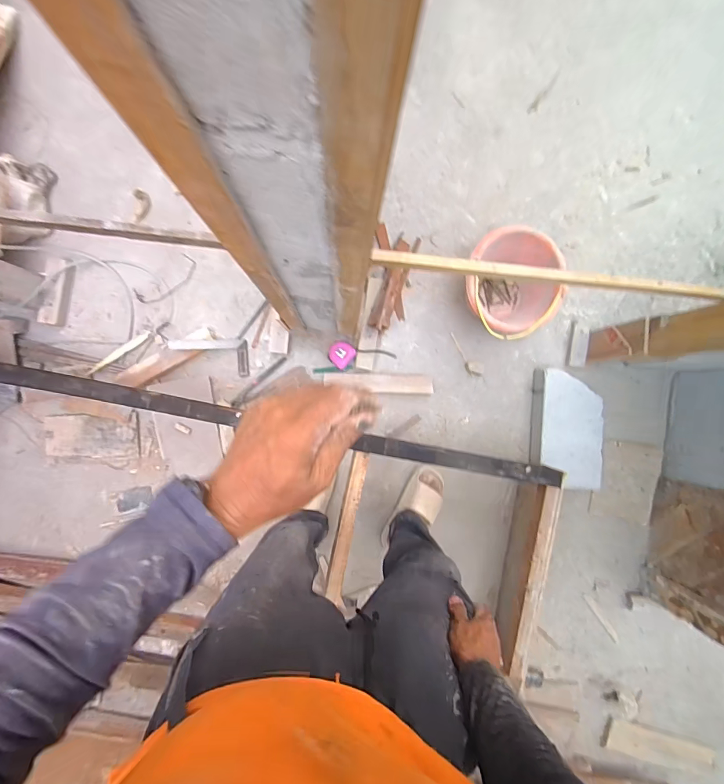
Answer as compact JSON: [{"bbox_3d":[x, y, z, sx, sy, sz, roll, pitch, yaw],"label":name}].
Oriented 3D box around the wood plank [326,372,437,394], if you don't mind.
[{"bbox_3d":[0.056,-0.028,1.262,0.342,0.024,0.063,1,99,-8],"label":"wood plank"}]

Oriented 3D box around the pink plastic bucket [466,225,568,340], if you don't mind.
[{"bbox_3d":[0.428,-0.301,1.193,0.276,0.231,0.303,0,88,-2],"label":"pink plastic bucket"}]

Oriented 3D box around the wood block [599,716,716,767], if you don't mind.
[{"bbox_3d":[0.921,1.092,1.213,0.357,0.048,0.088,14,87,-2],"label":"wood block"}]

